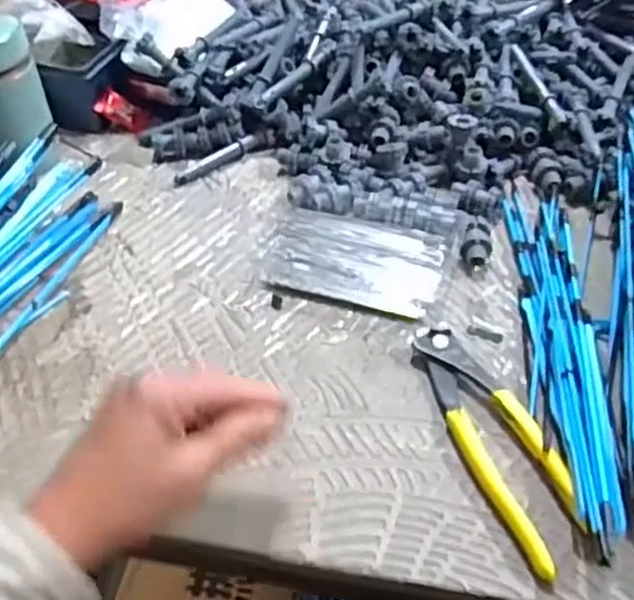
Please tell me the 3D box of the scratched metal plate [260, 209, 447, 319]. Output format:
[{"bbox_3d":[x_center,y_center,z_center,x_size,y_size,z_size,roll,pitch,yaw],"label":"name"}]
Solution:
[{"bbox_3d":[0.027,-0.030,0.540,0.125,0.008,0.078,14,49,15],"label":"scratched metal plate"}]

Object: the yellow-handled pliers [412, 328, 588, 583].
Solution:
[{"bbox_3d":[0.103,0.077,0.425,0.041,0.013,0.160,-17,49,-13],"label":"yellow-handled pliers"}]

